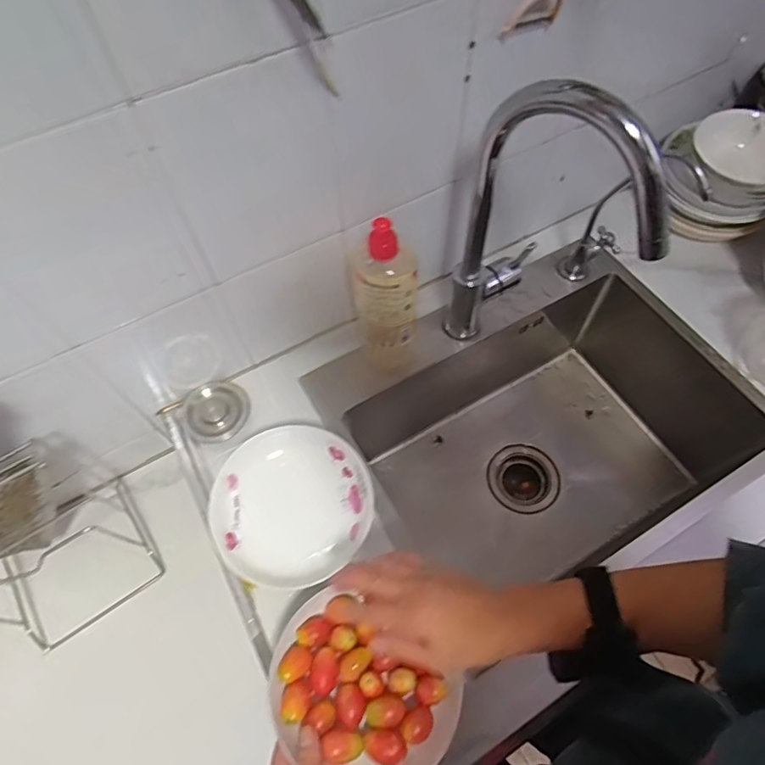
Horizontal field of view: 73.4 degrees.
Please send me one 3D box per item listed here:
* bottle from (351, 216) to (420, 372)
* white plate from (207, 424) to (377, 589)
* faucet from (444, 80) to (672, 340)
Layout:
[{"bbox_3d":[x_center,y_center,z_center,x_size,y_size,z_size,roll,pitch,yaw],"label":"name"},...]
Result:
[{"bbox_3d":[0.006,-0.096,0.598,0.080,0.220,0.067,1,62,-2],"label":"bottle"},{"bbox_3d":[-0.099,0.136,0.572,0.168,0.043,0.169,1,62,-2],"label":"white plate"},{"bbox_3d":[0.170,-0.132,0.545,0.083,0.363,0.196,-35,69,-19],"label":"faucet"}]

